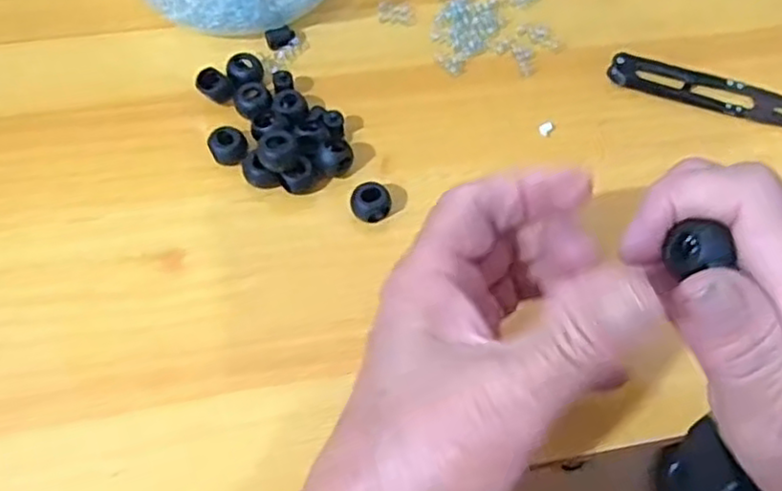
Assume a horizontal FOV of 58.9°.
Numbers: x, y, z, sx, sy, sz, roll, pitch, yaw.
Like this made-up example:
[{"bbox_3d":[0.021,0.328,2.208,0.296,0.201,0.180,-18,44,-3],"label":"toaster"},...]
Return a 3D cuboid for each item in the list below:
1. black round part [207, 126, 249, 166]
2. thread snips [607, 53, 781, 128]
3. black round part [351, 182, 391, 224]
[{"bbox_3d":[-0.074,-0.045,0.314,0.016,0.014,0.013,-15,63,-10],"label":"black round part"},{"bbox_3d":[0.159,-0.077,0.344,0.100,0.009,0.022,18,62,7],"label":"thread snips"},{"bbox_3d":[-0.009,-0.018,0.302,0.016,0.014,0.013,-20,64,-13],"label":"black round part"}]

